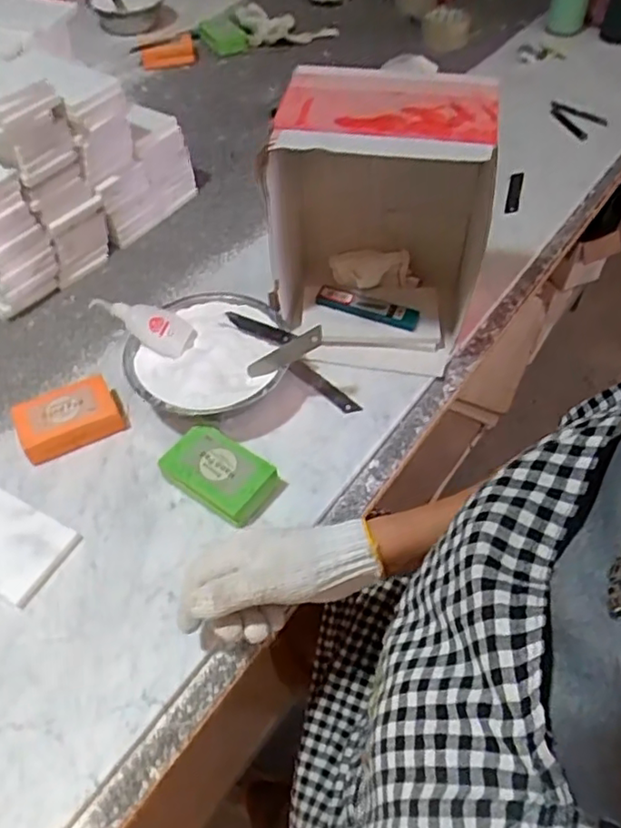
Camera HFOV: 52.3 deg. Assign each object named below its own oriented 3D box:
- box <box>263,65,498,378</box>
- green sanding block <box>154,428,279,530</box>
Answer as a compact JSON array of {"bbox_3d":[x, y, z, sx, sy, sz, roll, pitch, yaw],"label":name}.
[{"bbox_3d":[0.067,-0.188,0.617,0.194,0.230,0.164,11,55,10],"label":"box"},{"bbox_3d":[-0.082,0.056,0.575,0.097,0.034,0.062,31,61,23],"label":"green sanding block"}]

